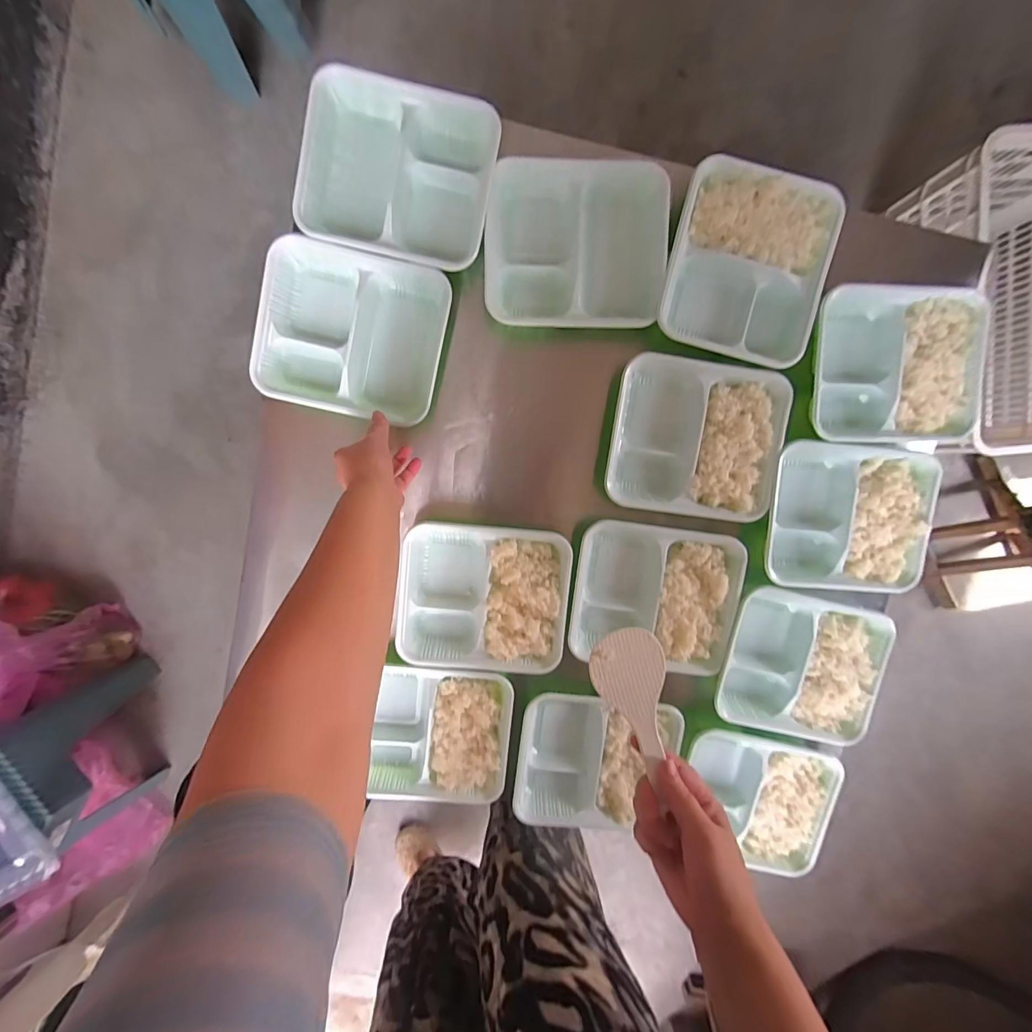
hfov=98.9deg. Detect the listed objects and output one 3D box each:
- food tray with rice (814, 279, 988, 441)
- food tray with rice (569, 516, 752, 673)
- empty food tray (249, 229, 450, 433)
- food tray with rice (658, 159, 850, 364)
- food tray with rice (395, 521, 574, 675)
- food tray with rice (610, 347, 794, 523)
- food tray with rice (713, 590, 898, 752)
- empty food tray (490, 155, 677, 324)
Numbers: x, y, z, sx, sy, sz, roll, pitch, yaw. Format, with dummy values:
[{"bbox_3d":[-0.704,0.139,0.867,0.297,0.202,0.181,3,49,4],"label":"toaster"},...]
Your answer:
[{"bbox_3d":[0.476,-0.193,0.566,0.213,0.049,0.194,2,96,-2],"label":"food tray with rice"},{"bbox_3d":[0.184,0.111,0.596,0.214,0.037,0.192,7,96,-3],"label":"food tray with rice"},{"bbox_3d":[-0.201,-0.227,0.544,0.219,0.051,0.189,13,99,-1],"label":"empty food tray"},{"bbox_3d":[0.281,-0.306,0.540,0.185,0.036,0.217,14,96,-3],"label":"food tray with rice"},{"bbox_3d":[-0.042,0.109,0.587,0.215,0.043,0.187,4,96,-2],"label":"food tray with rice"},{"bbox_3d":[0.228,-0.099,0.573,0.214,0.041,0.192,9,96,-3],"label":"food tray with rice"},{"bbox_3d":[0.385,0.202,0.615,0.215,0.059,0.190,12,96,-3],"label":"food tray with rice"},{"bbox_3d":[0.072,-0.337,0.546,0.215,0.047,0.200,2,96,-2],"label":"empty food tray"}]

